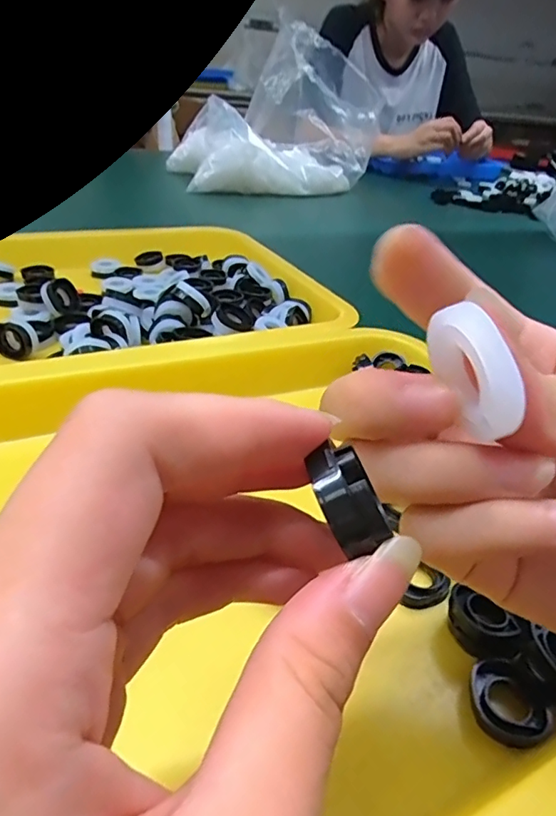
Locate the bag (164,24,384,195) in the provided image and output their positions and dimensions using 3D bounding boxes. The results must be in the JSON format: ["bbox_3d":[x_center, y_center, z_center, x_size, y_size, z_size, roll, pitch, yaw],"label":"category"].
[{"bbox_3d":[-0.020,-0.478,0.861,0.321,0.199,0.212,-21,42,-36],"label":"bag"}]

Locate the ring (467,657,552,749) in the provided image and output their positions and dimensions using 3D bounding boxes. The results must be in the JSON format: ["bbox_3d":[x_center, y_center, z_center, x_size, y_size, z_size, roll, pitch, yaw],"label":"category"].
[{"bbox_3d":[0.075,0.097,0.174,0.022,0.012,0.026,-19,40,-34],"label":"ring"}]

